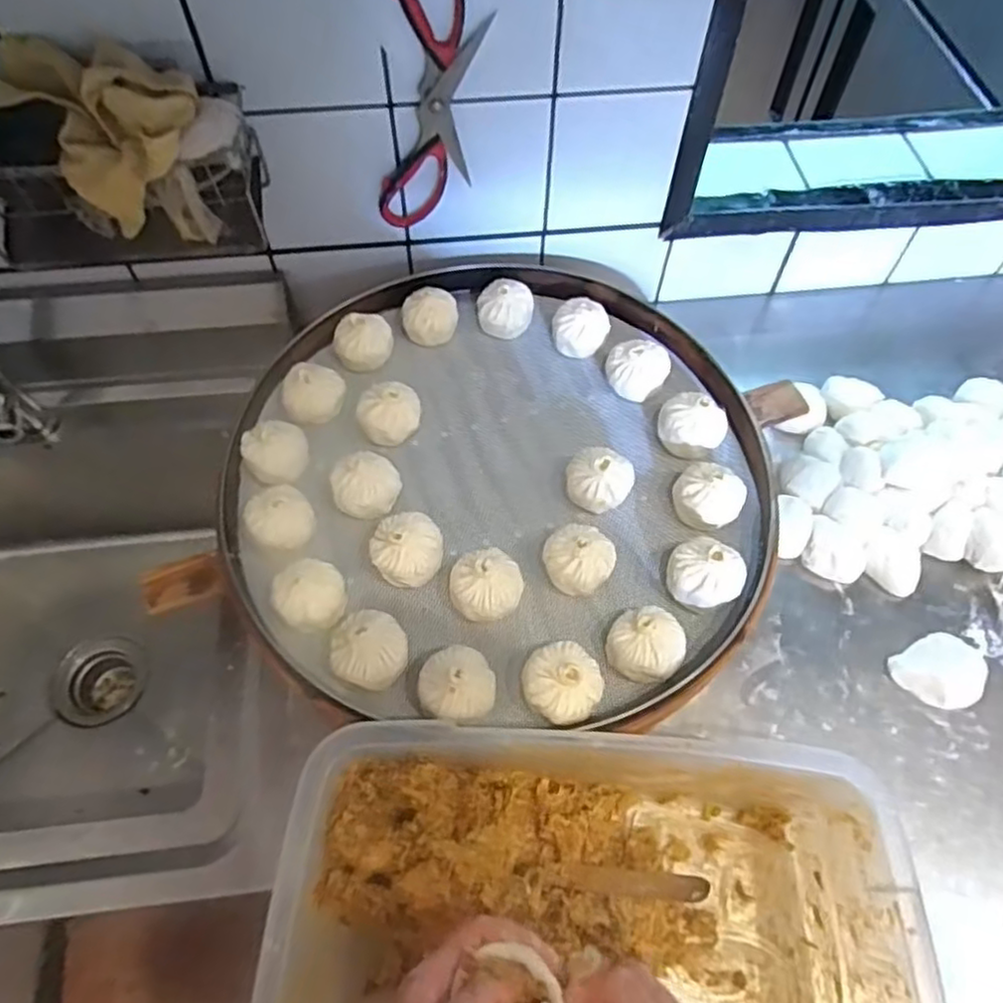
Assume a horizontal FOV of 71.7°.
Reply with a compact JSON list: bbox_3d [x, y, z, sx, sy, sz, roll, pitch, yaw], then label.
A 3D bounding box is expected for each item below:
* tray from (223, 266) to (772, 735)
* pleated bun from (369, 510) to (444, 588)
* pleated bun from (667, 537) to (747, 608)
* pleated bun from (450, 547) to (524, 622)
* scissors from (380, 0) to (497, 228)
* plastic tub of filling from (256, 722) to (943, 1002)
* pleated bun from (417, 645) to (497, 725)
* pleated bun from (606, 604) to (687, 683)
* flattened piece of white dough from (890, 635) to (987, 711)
[{"bbox_3d":[-0.002,-0.040,0.657,0.479,0.063,0.479,-1,59,1],"label":"tray"},{"bbox_3d":[-0.081,0.044,0.603,0.060,0.055,0.055,0,59,0],"label":"pleated bun"},{"bbox_3d":[0.172,0.063,0.587,0.063,0.049,0.058,19,61,10],"label":"pleated bun"},{"bbox_3d":[-0.012,0.074,0.586,0.057,0.052,0.054,0,59,0],"label":"pleated bun"},{"bbox_3d":[-0.066,-0.360,0.616,0.109,0.249,0.019,-10,60,-6],"label":"scissors"},{"bbox_3d":[0.057,0.316,0.472,0.396,0.141,0.273,2,59,2],"label":"plastic tub of filling"},{"bbox_3d":[-0.035,0.147,0.544,0.057,0.054,0.058,0,59,0],"label":"pleated bun"},{"bbox_3d":[0.116,0.116,0.561,0.058,0.046,0.054,0,59,0],"label":"pleated bun"},{"bbox_3d":[0.407,0.157,0.640,0.076,0.017,0.064,-25,62,-13],"label":"flattened piece of white dough"}]

